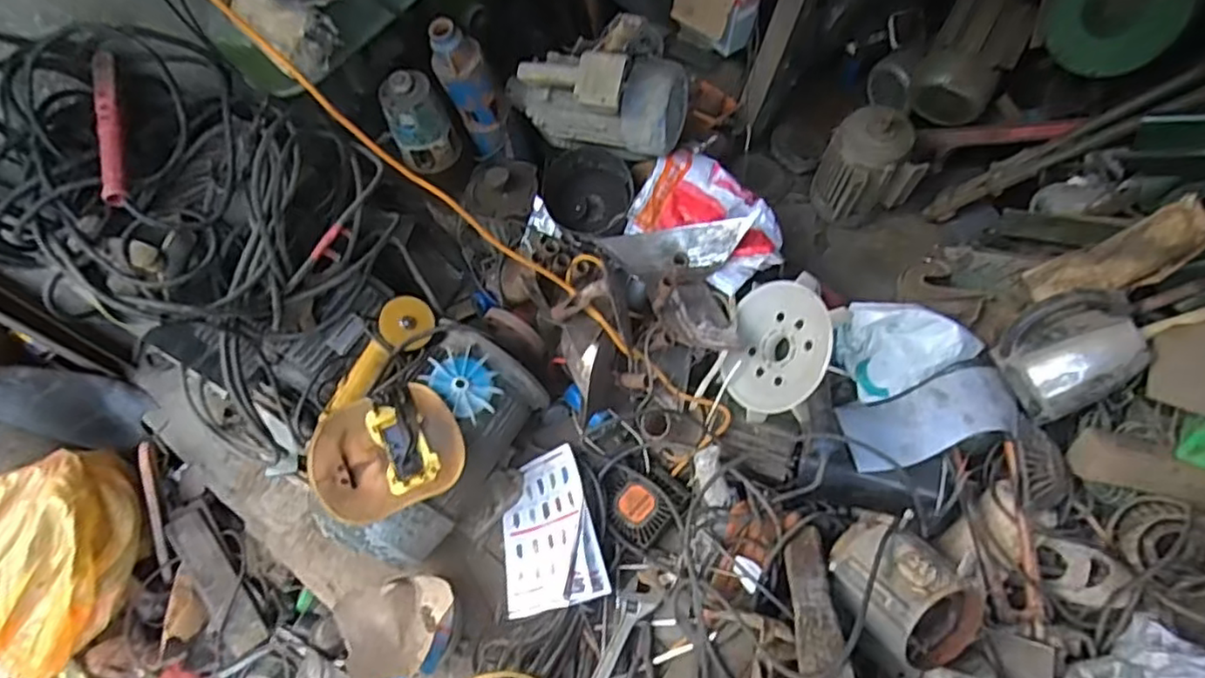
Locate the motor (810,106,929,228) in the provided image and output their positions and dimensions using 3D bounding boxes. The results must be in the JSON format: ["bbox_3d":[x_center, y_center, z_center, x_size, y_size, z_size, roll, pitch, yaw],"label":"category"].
[{"bbox_3d":[0.625,-0.403,1.544,0.185,0.288,0.161,-15,64,-5],"label":"motor"}]

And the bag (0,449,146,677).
[{"bbox_3d":[-1.076,0.416,1.250,0.303,0.163,0.399,7,64,6],"label":"bag"}]

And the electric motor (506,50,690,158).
[{"bbox_3d":[-0.019,-0.469,1.241,0.349,0.205,0.180,8,64,6],"label":"electric motor"}]

